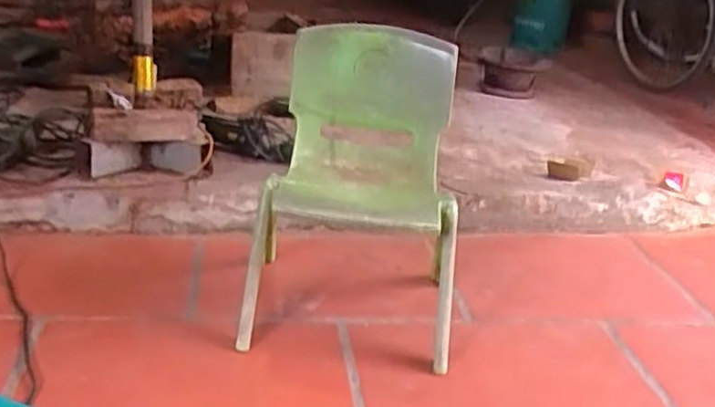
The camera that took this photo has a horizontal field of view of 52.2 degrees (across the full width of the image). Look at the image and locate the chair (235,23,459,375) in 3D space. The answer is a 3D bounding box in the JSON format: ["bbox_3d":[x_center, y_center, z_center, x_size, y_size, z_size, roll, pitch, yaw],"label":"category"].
[{"bbox_3d":[-0.006,-0.037,1.265,0.350,0.462,0.317,3,23,-4],"label":"chair"}]

